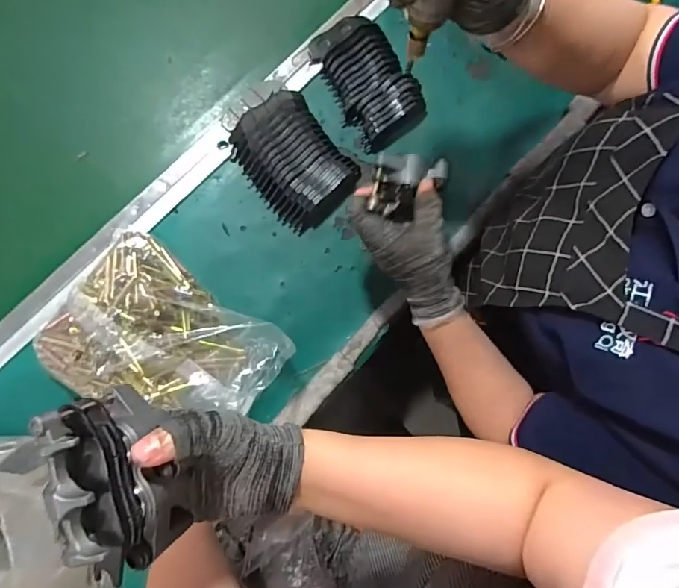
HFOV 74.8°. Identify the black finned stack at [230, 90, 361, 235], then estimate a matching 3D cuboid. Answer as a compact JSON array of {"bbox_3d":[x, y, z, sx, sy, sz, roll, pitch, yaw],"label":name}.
[{"bbox_3d":[-0.055,-0.159,0.529,0.112,0.033,0.145,-38,94,-7],"label":"black finned stack"}]

